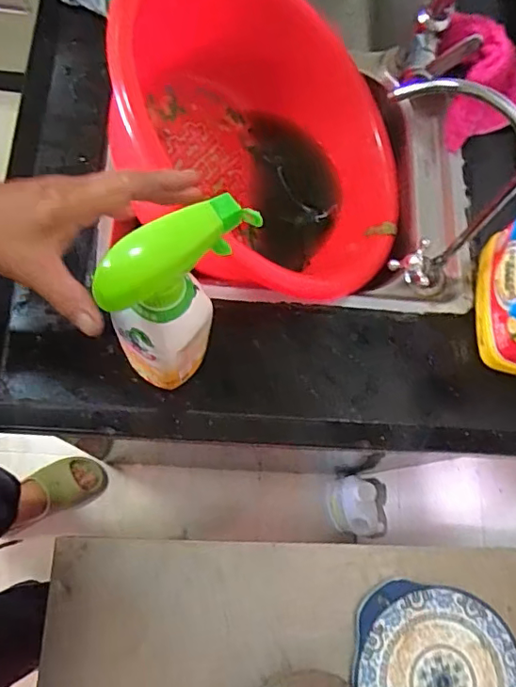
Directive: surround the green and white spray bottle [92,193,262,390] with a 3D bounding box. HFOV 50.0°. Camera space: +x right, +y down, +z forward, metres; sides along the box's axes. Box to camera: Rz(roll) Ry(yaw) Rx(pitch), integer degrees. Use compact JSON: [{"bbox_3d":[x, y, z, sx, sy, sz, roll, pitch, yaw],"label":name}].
[{"bbox_3d":[-0.057,-0.025,0.424,0.106,0.237,0.049,-43,83,-16],"label":"green and white spray bottle"}]

